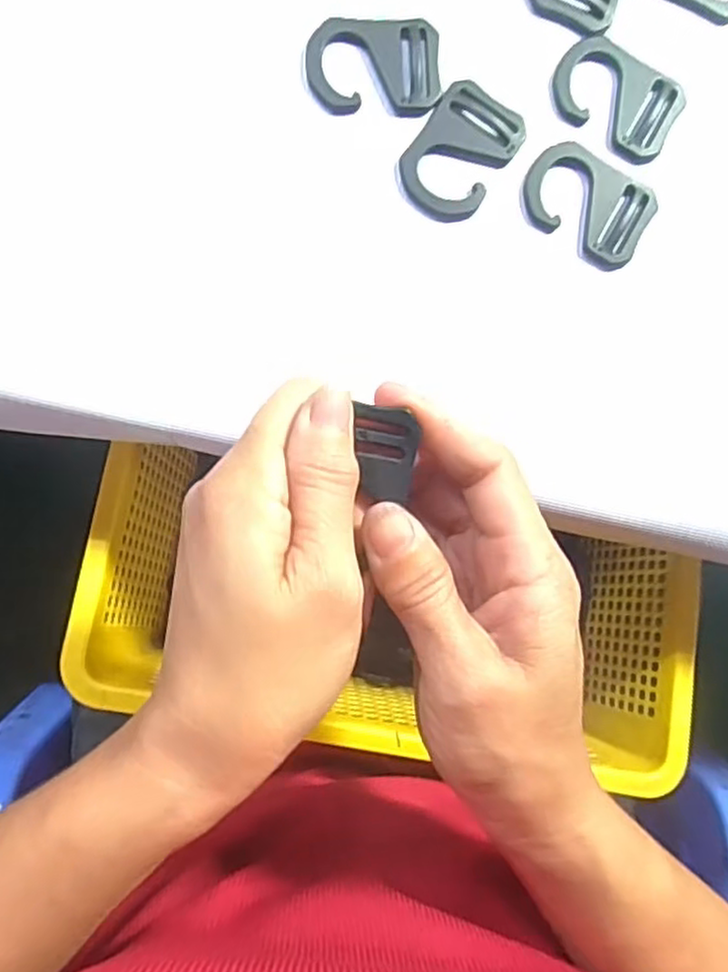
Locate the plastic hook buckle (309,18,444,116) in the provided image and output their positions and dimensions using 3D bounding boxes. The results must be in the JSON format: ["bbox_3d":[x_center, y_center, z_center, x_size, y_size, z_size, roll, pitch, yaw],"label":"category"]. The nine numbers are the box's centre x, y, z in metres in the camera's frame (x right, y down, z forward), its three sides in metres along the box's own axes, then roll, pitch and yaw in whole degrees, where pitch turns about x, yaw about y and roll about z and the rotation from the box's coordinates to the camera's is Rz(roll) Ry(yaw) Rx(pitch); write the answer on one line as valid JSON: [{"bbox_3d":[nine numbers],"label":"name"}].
[{"bbox_3d":[0.004,-0.156,0.252,0.049,0.004,0.034,-3,89,-4],"label":"plastic hook buckle"}]

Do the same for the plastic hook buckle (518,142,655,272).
[{"bbox_3d":[0.084,-0.107,0.261,0.050,0.006,0.033,28,87,-3],"label":"plastic hook buckle"}]

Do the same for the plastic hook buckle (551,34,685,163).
[{"bbox_3d":[0.097,-0.149,0.261,0.049,0.006,0.033,29,87,-3],"label":"plastic hook buckle"}]

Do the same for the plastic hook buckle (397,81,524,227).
[{"bbox_3d":[0.036,-0.125,0.256,0.034,0.004,0.051,35,87,-3],"label":"plastic hook buckle"}]

